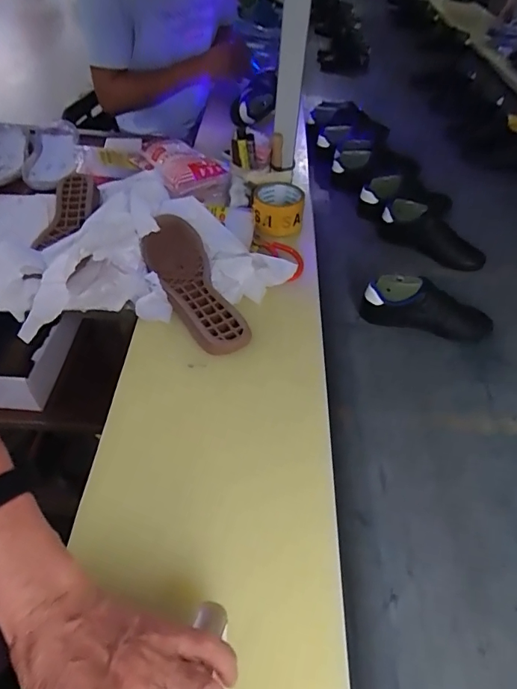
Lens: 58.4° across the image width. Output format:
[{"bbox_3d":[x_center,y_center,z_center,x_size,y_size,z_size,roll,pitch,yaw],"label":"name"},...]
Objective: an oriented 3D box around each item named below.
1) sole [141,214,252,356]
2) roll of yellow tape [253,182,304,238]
[{"bbox_3d":[-0.102,-0.096,0.689,0.096,0.049,0.277,-16,50,-19],"label":"sole"},{"bbox_3d":[0.035,-0.243,0.831,0.090,0.050,0.097,6,47,0],"label":"roll of yellow tape"}]

